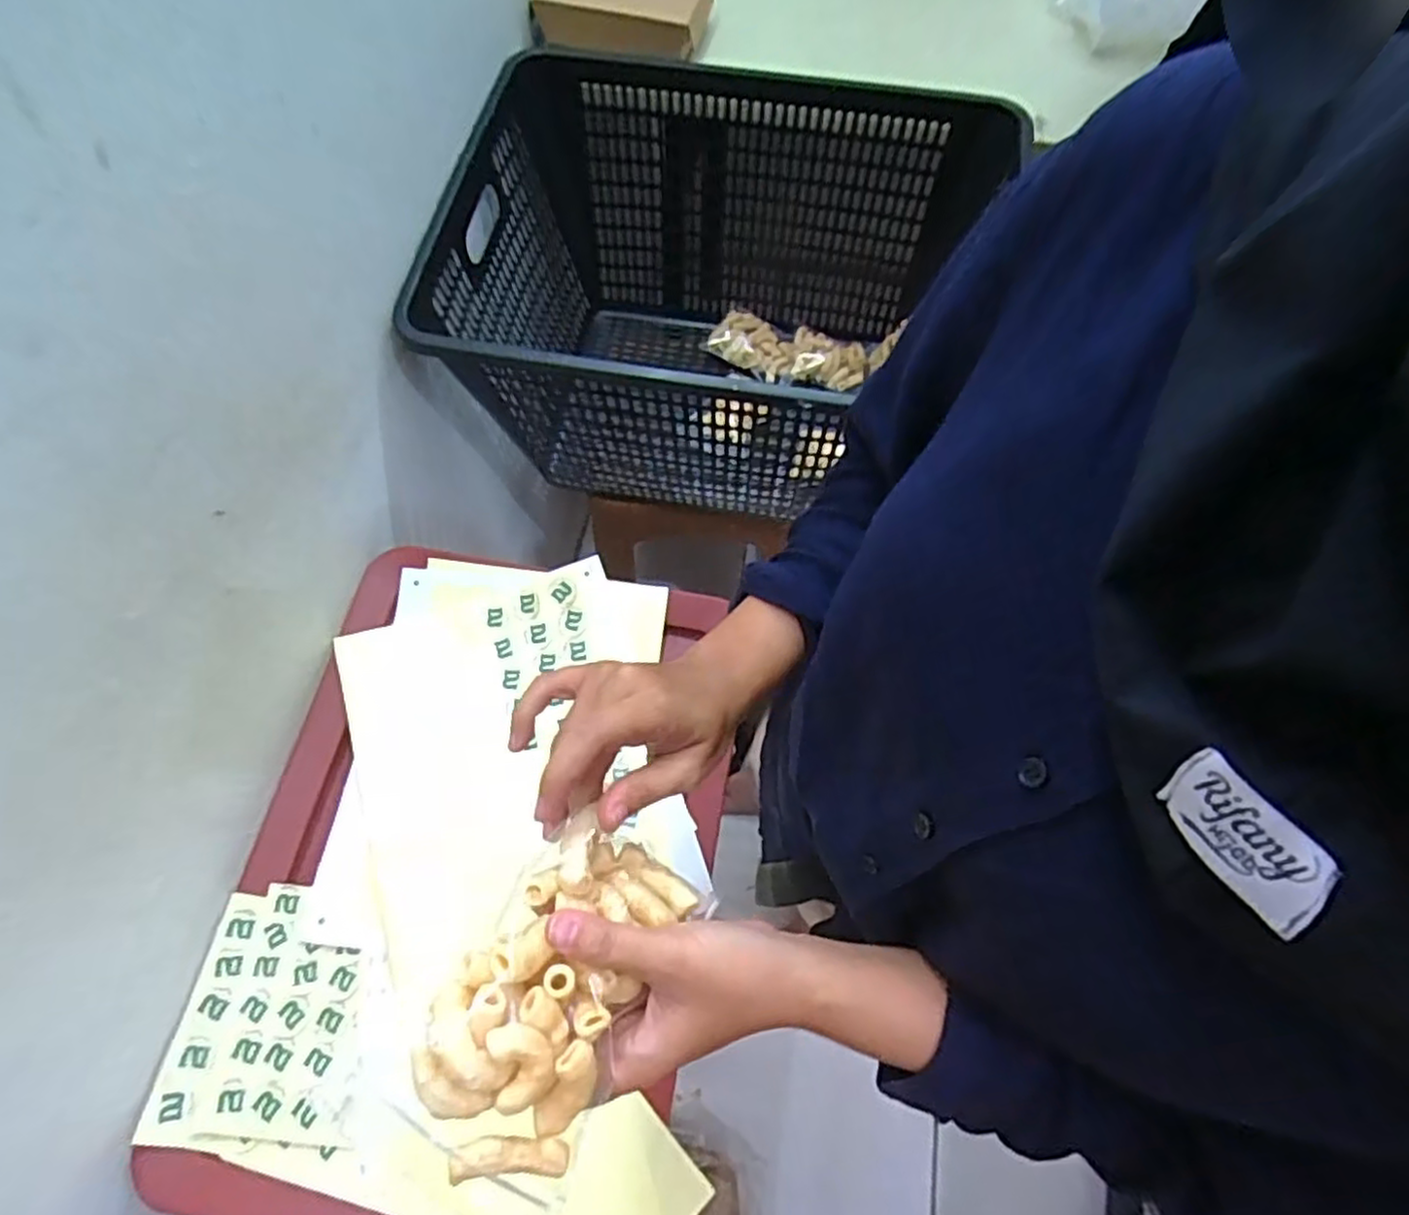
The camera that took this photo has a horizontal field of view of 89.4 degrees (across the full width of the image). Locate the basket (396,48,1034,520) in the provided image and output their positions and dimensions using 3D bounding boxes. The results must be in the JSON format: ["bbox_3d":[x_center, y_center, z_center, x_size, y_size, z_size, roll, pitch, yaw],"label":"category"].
[{"bbox_3d":[0.014,-0.327,0.820,0.515,0.320,0.446,13,68,5],"label":"basket"}]

